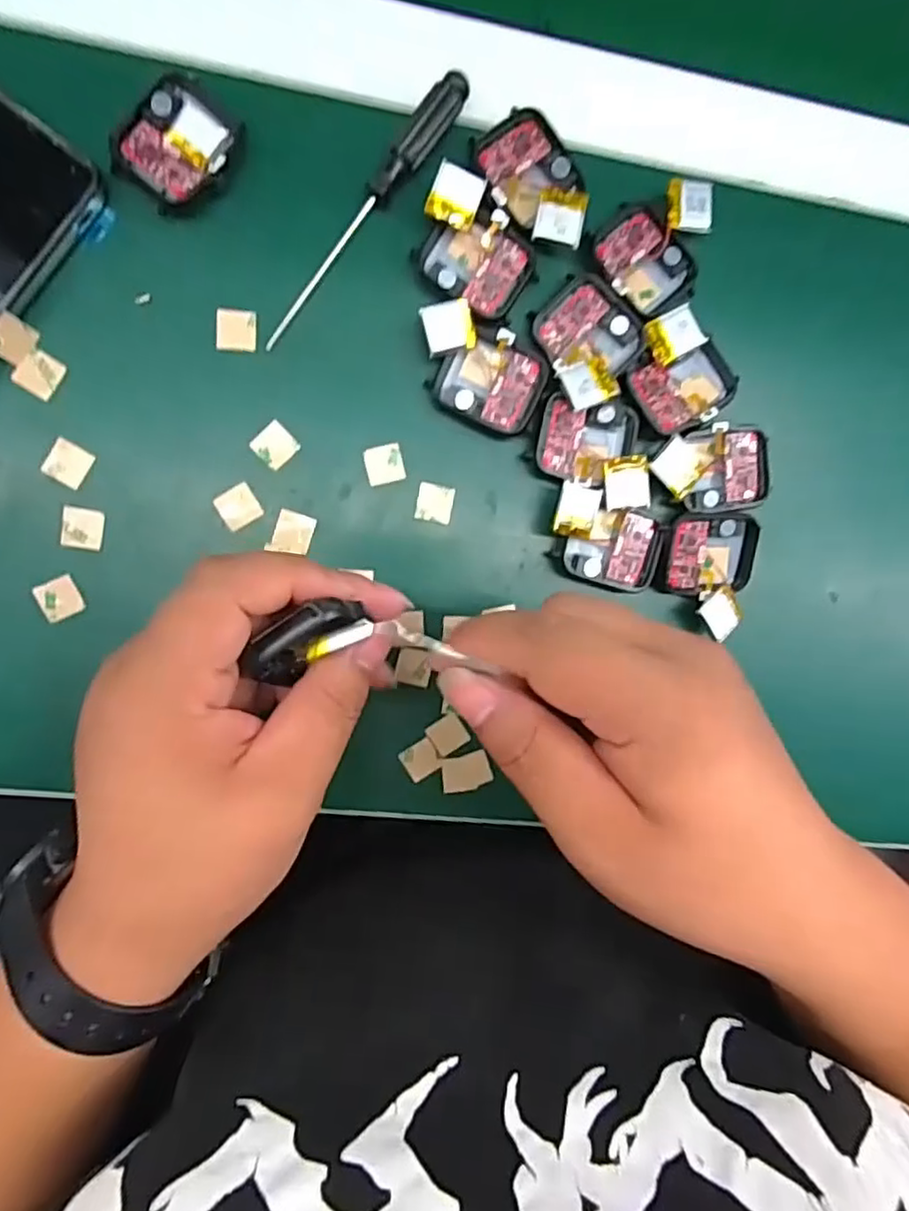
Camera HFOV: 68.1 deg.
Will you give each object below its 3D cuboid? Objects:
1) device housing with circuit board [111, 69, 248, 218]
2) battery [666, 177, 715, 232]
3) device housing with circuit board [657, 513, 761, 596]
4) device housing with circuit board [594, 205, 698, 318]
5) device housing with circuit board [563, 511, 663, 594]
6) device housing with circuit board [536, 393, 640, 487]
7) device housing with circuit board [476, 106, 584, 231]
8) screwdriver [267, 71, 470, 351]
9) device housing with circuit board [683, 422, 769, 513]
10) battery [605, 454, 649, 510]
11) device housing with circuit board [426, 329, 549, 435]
[{"bbox_3d":[-0.106,-0.178,0.262,0.039,0.010,0.044,41,89,-9],"label":"device housing with circuit board"},{"bbox_3d":[0.101,-0.171,0.288,0.021,0.007,0.019,-3,95,-7],"label":"battery"},{"bbox_3d":[0.114,-0.023,0.301,0.046,0.008,0.036,2,94,-8],"label":"device housing with circuit board"},{"bbox_3d":[0.081,-0.146,0.290,0.045,0.011,0.036,44,88,-9],"label":"device housing with circuit board"},{"bbox_3d":[0.070,-0.025,0.300,0.041,0.012,0.034,8,94,-8],"label":"device housing with circuit board"},{"bbox_3d":[0.058,-0.071,0.294,0.043,0.016,0.035,9,93,-8],"label":"device housing with circuit board"},{"bbox_3d":[0.028,-0.182,0.279,0.039,0.010,0.039,-42,98,-2],"label":"device housing with circuit board"},{"bbox_3d":[-0.036,-0.160,0.273,0.013,0.010,0.130,37,89,-9],"label":"screwdriver"},{"bbox_3d":[0.122,-0.061,0.302,0.038,0.009,0.037,-5,95,-7],"label":"device housing with circuit board"},{"bbox_3d":[0.074,-0.053,0.288,0.019,0.004,0.022,-6,101,-4],"label":"battery"},{"bbox_3d":[0.015,-0.095,0.286,0.043,0.011,0.036,22,91,-9],"label":"device housing with circuit board"}]

